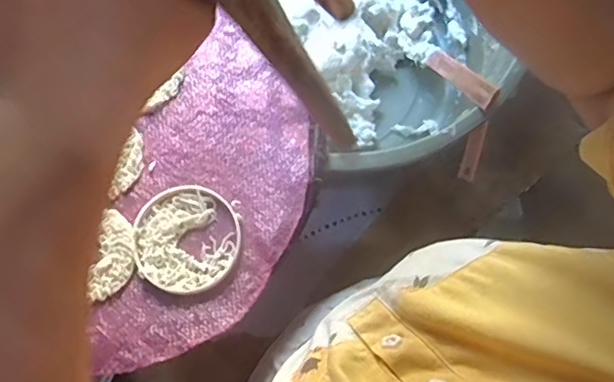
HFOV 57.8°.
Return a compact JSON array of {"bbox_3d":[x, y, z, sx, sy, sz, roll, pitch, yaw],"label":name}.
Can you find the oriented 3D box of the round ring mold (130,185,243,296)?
[{"bbox_3d":[-0.098,0.038,0.453,0.091,0.005,0.089,0,71,-1],"label":"round ring mold"}]

